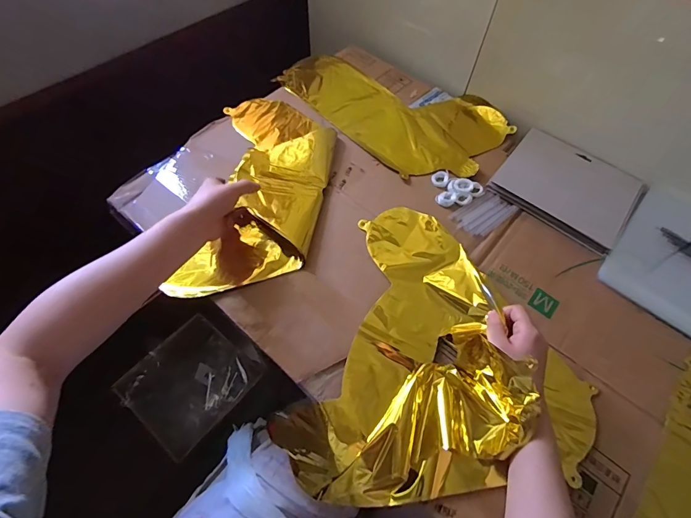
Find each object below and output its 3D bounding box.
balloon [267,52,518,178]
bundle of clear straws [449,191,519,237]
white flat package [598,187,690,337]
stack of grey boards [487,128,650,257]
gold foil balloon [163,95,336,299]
[{"bbox_3d":[0.080,-0.287,0.690,0.407,0.015,0.246,39,64,19],"label":"balloon"},{"bbox_3d":[0.211,-0.070,0.567,0.091,0.004,0.055,-35,69,-18],"label":"bundle of clear straws"},{"bbox_3d":[0.500,0.010,0.522,0.201,0.017,0.207,37,67,15],"label":"white flat package"},{"bbox_3d":[0.343,-0.112,0.575,0.193,0.013,0.162,39,68,16],"label":"stack of grey boards"},{"bbox_3d":[-0.127,-0.112,0.575,0.185,0.050,0.384,10,62,3],"label":"gold foil balloon"}]

